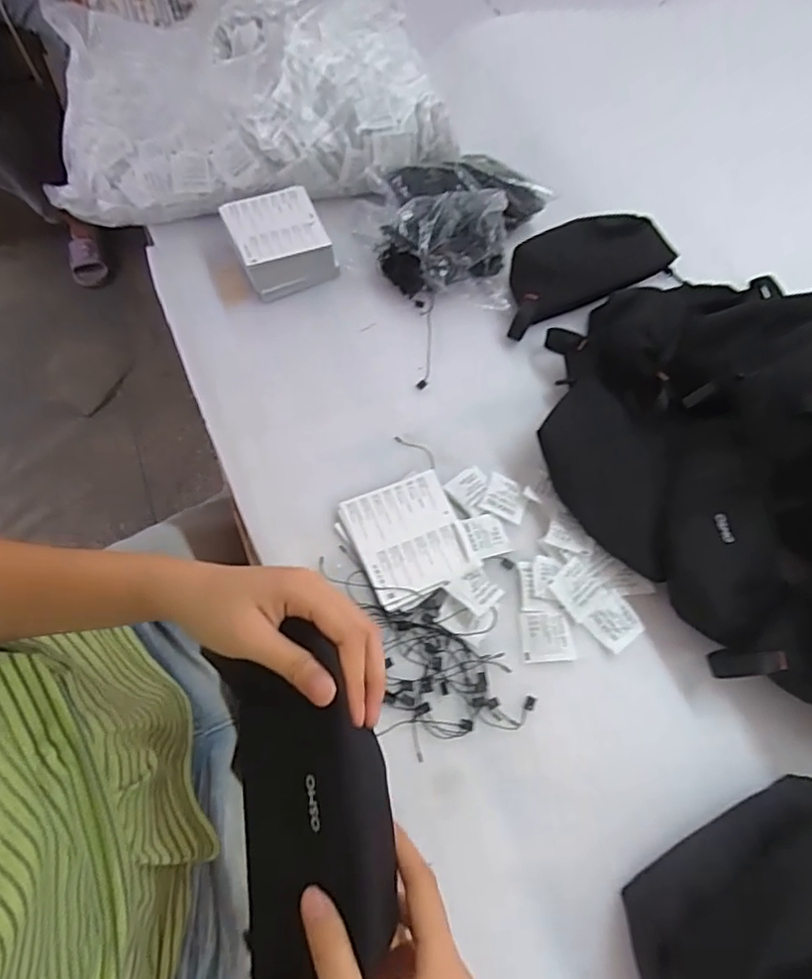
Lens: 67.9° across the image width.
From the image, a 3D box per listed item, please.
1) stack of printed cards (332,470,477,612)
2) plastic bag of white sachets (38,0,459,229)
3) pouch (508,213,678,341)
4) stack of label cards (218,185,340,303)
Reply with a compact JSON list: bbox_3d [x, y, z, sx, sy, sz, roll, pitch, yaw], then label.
[{"bbox_3d":[0.003,0.041,0.515,0.095,0.008,0.105,-27,67,-14],"label":"stack of printed cards"},{"bbox_3d":[-0.184,-0.454,0.719,0.442,0.115,0.309,-6,64,-4],"label":"plastic bag of white sachets"},{"bbox_3d":[0.187,-0.242,0.652,0.221,0.037,0.097,-29,67,-15],"label":"pouch"},{"bbox_3d":[-0.136,-0.264,0.646,0.095,0.051,0.106,-22,66,-12],"label":"stack of label cards"}]

